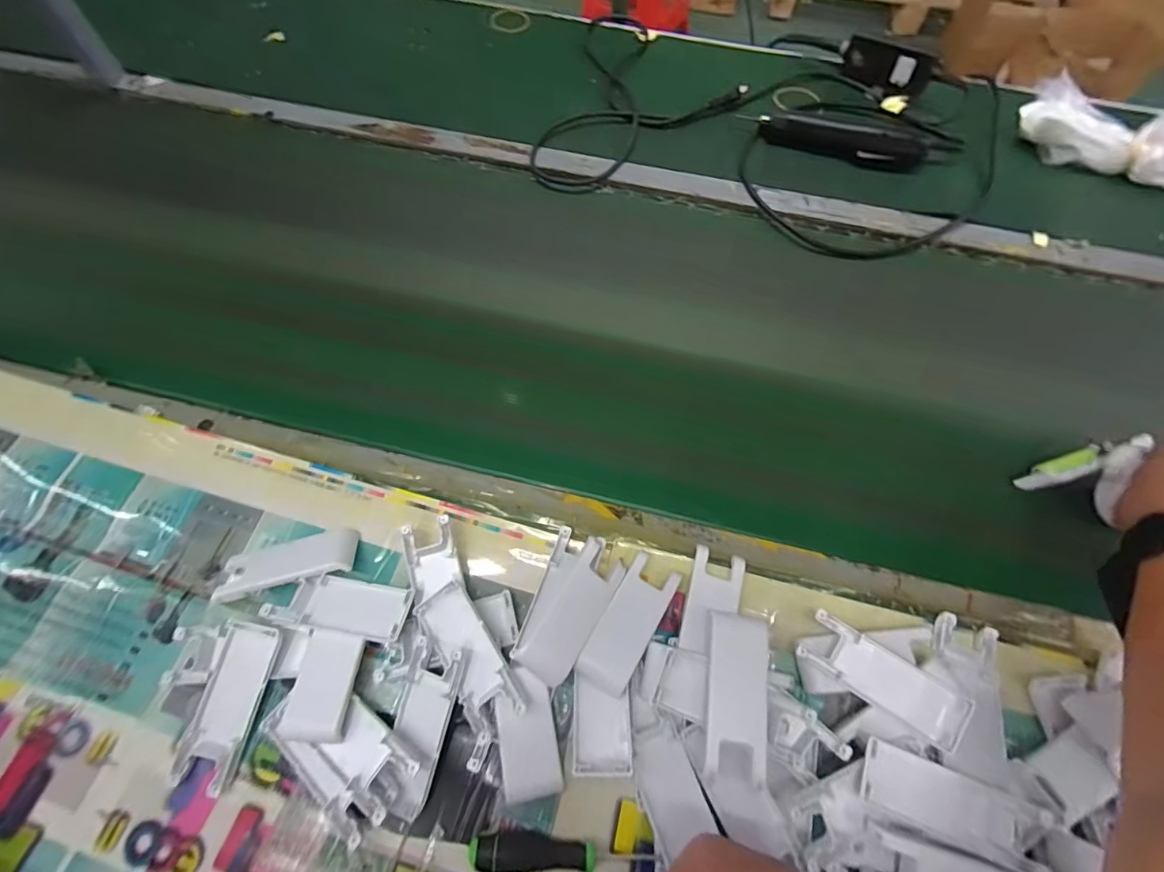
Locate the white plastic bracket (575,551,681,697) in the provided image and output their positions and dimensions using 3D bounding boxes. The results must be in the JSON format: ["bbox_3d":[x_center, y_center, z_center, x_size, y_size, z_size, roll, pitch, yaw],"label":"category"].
[{"bbox_3d":[0.036,0.138,0.365,0.038,0.005,0.098,30,68,13],"label":"white plastic bracket"}]

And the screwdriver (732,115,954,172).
[{"bbox_3d":[0.327,-0.382,0.626,0.229,0.038,0.046,22,66,9],"label":"screwdriver"}]

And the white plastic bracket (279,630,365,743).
[{"bbox_3d":[-0.179,0.175,0.345,0.042,0.013,0.067,4,65,1],"label":"white plastic bracket"}]

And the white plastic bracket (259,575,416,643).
[{"bbox_3d":[-0.179,0.126,0.368,0.102,0.026,0.038,9,65,3],"label":"white plastic bracket"}]

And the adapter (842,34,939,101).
[{"bbox_3d":[0.417,-0.508,0.674,0.117,0.047,0.030,36,69,15],"label":"adapter"}]

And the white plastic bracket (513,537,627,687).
[{"bbox_3d":[-0.005,0.129,0.364,0.037,0.013,0.102,30,68,13],"label":"white plastic bracket"}]

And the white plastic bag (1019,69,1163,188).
[{"bbox_3d":[0.674,-0.374,0.605,0.231,0.077,0.086,34,69,14],"label":"white plastic bag"}]

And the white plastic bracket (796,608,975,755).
[{"bbox_3d":[0.211,0.170,0.348,0.103,0.012,0.038,30,76,21],"label":"white plastic bracket"}]

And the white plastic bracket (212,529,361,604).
[{"bbox_3d":[-0.228,0.102,0.385,0.101,0.016,0.041,-15,39,-6],"label":"white plastic bracket"}]

